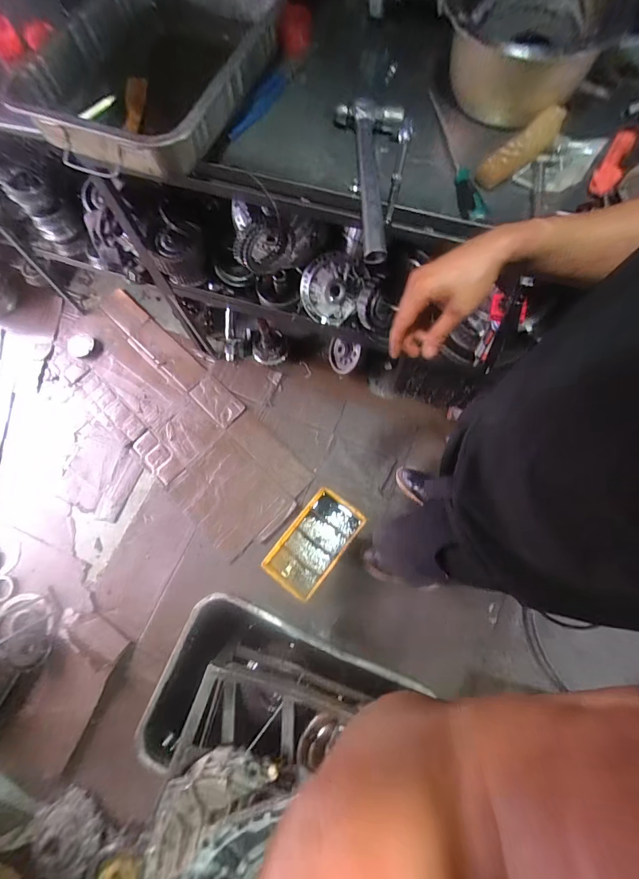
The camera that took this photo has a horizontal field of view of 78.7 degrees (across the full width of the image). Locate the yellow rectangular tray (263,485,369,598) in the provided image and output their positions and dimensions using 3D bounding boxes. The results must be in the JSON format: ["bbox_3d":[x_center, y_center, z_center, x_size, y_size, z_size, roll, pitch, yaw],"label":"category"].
[{"bbox_3d":[-0.015,0.367,1.404,0.204,0.055,0.363,38,80,10],"label":"yellow rectangular tray"}]

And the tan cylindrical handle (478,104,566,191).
[{"bbox_3d":[0.387,-0.556,0.741,0.198,0.041,0.057,-41,78,-8],"label":"tan cylindrical handle"}]

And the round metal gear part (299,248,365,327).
[{"bbox_3d":[0.030,-0.415,1.080,0.166,0.044,0.179,15,118,-2],"label":"round metal gear part"}]

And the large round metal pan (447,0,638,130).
[{"bbox_3d":[0.392,-0.770,0.754,0.302,0.146,0.295,0,76,1],"label":"large round metal pan"}]

